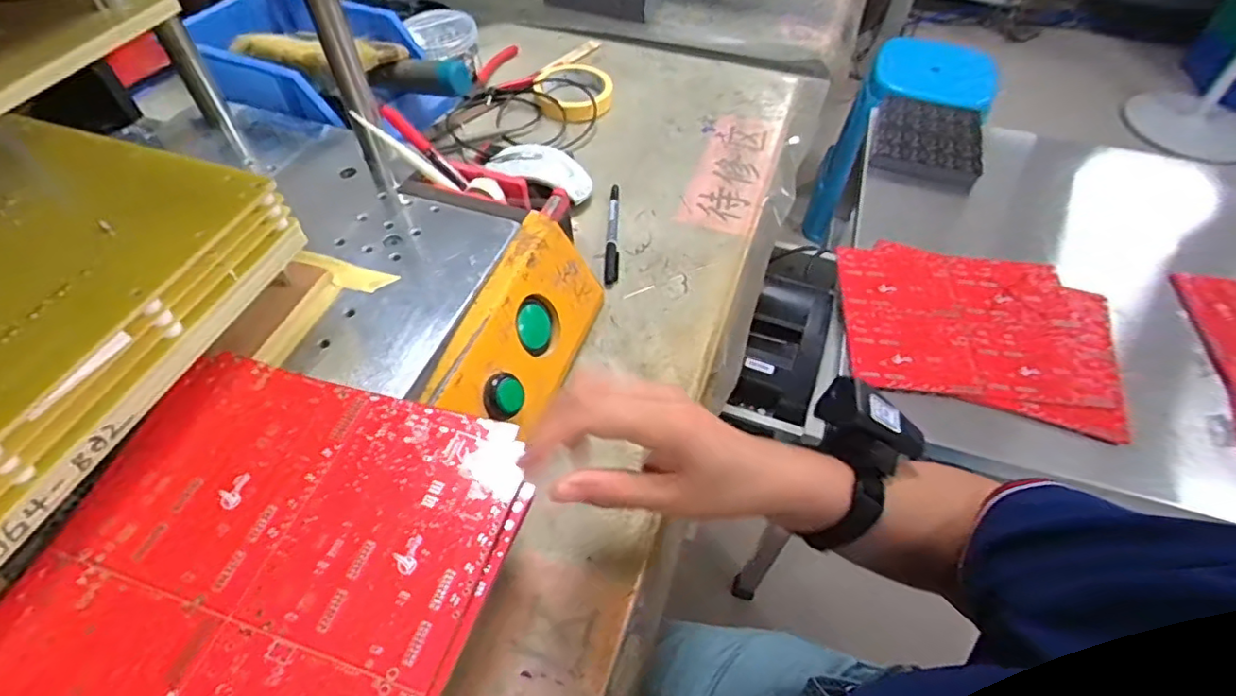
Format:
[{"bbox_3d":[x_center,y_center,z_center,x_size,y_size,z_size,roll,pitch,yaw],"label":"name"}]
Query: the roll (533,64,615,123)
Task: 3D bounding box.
[{"bbox_3d":[-0.055,-0.310,0.739,0.097,0.020,0.104,0,53,0],"label":"roll"}]

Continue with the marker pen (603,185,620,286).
[{"bbox_3d":[-0.004,-0.115,0.606,0.013,0.010,0.134,2,53,1],"label":"marker pen"}]

